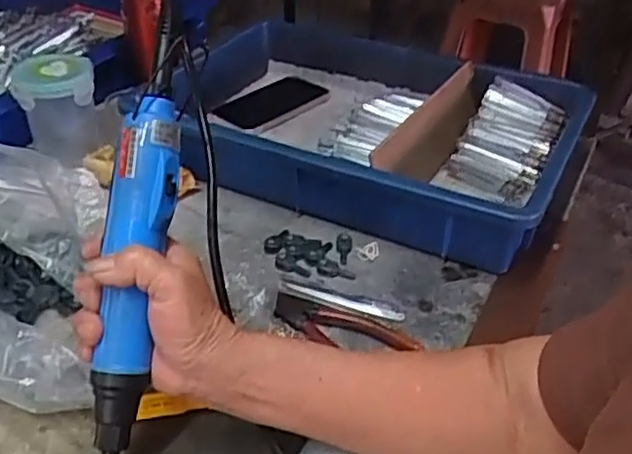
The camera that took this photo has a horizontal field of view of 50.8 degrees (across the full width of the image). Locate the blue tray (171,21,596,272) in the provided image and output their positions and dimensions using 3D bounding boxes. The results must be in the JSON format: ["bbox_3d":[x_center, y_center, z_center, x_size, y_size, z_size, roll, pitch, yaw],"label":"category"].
[{"bbox_3d":[0.048,-0.106,0.705,0.410,0.101,0.268,19,39,22],"label":"blue tray"}]

